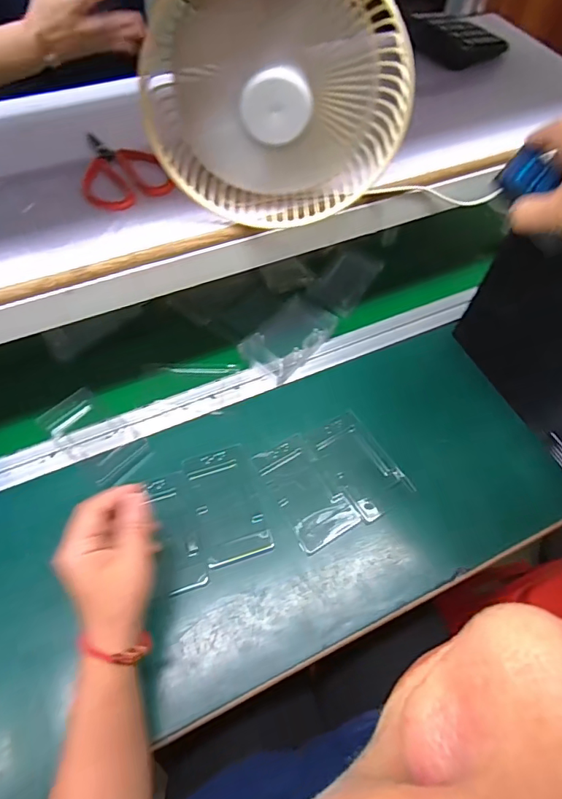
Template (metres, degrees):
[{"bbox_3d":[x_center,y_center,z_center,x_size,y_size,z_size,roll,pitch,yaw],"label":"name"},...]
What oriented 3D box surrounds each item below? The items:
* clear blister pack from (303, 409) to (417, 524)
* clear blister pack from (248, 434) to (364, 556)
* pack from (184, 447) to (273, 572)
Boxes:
[{"bbox_3d":[0.091,0.073,0.557,0.079,0.009,0.127,-28,63,-18],"label":"clear blister pack"},{"bbox_3d":[0.027,0.101,0.536,0.069,0.018,0.125,-26,62,-18],"label":"clear blister pack"},{"bbox_3d":[-0.060,0.115,0.525,0.071,0.005,0.125,-16,66,-12],"label":"pack"}]

